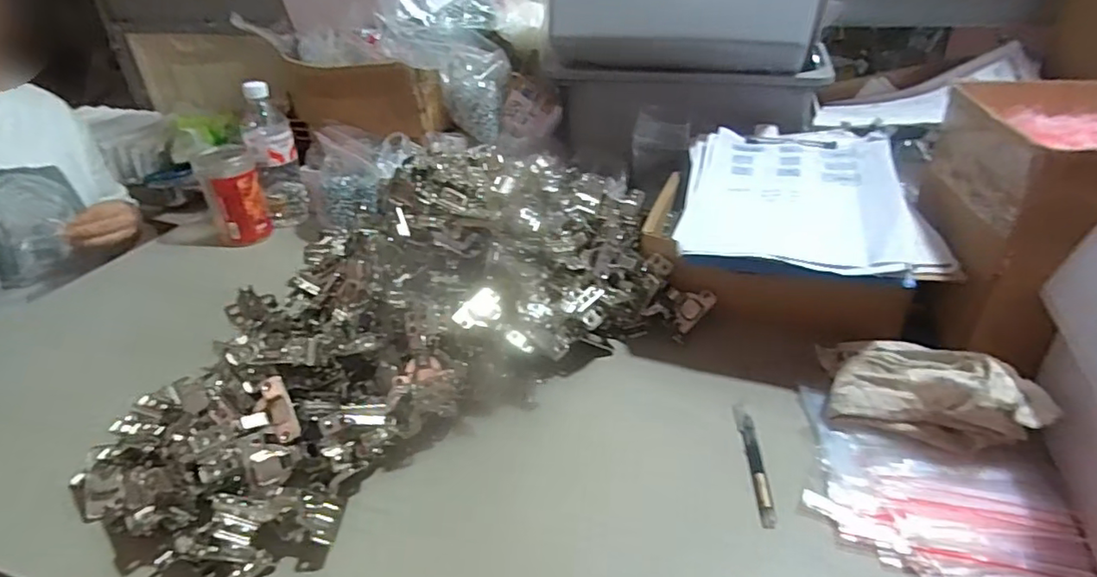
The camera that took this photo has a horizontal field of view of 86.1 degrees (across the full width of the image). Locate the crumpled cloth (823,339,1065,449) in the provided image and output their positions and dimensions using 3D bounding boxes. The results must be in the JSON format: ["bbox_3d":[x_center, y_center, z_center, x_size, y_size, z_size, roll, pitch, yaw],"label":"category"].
[{"bbox_3d":[0.342,0.087,0.538,0.177,0.081,0.106,20,38,32],"label":"crumpled cloth"}]

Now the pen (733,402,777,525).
[{"bbox_3d":[0.184,0.152,0.524,0.016,0.007,0.134,1,32,6],"label":"pen"}]

